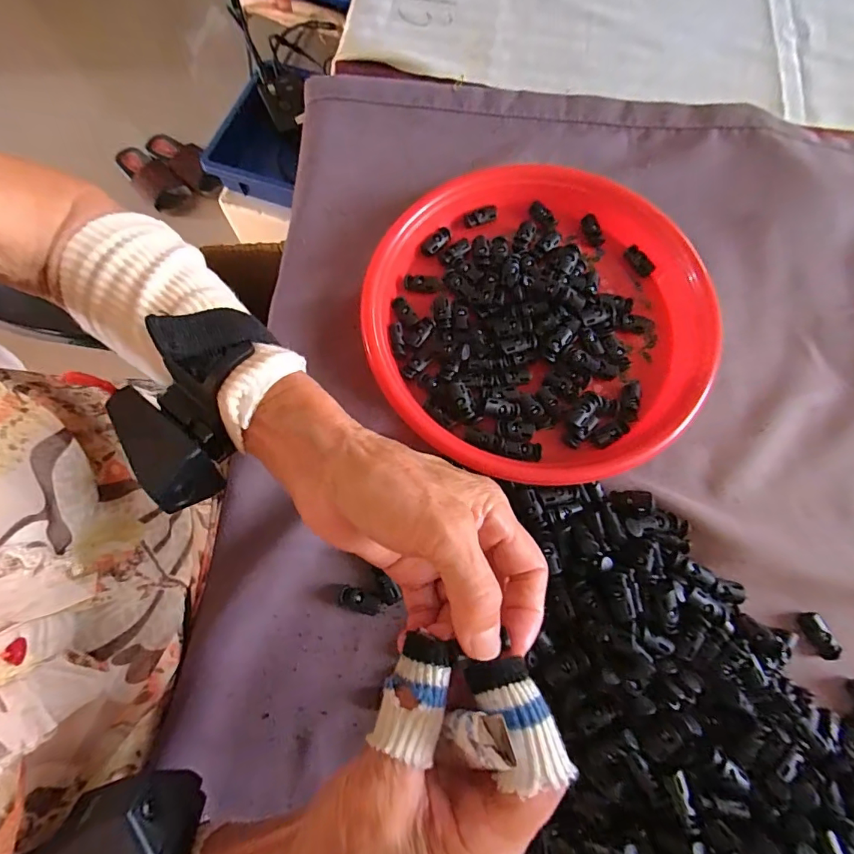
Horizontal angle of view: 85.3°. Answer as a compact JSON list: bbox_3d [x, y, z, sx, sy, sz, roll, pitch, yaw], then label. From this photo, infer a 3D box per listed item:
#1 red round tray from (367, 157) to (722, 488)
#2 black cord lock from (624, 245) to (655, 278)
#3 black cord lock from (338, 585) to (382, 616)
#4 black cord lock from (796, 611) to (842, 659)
[{"bbox_3d":[0.085,-0.085,0.352,0.252,0.026,0.246,0,73,1],"label":"red round tray"},{"bbox_3d":[0.172,-0.135,0.375,0.009,0.008,0.027,-34,76,-9],"label":"black cord lock"},{"bbox_3d":[-0.044,0.114,0.303,0.028,0.006,0.014,18,75,6],"label":"black cord lock"},{"bbox_3d":[0.251,0.133,0.296,0.013,0.009,0.028,-15,61,-4],"label":"black cord lock"}]

